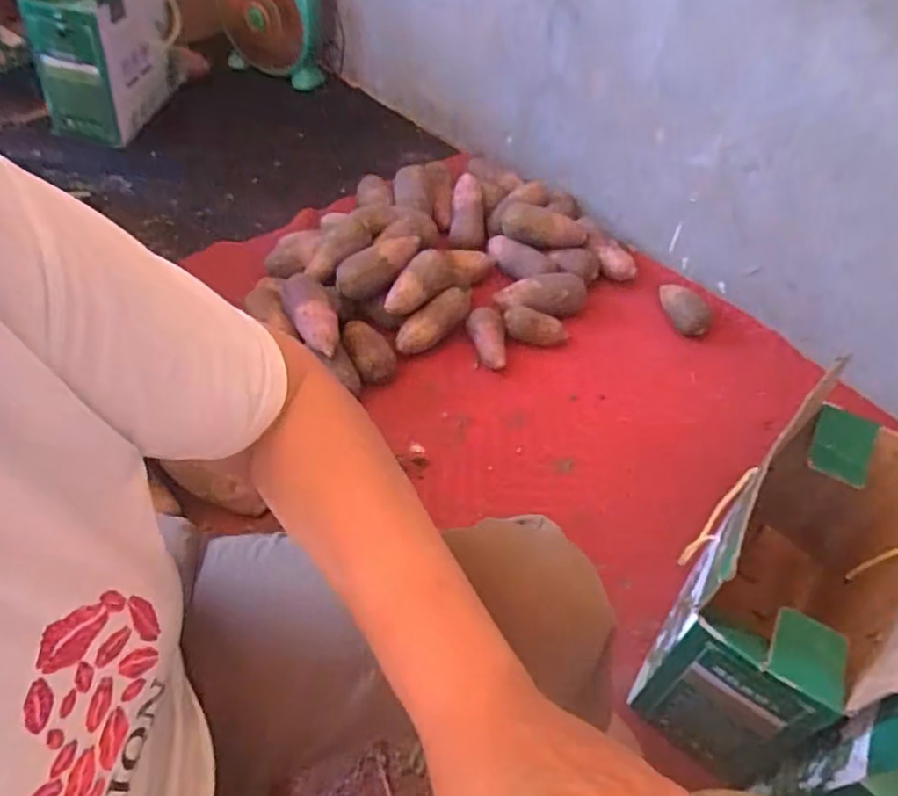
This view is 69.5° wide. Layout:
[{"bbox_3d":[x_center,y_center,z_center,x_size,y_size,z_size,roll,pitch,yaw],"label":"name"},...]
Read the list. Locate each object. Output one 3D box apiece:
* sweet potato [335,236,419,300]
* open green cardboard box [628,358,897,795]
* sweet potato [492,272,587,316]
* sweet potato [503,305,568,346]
[{"bbox_3d":[-0.123,-0.235,1.119,0.162,0.060,0.064,-33,57,-2],"label":"sweet potato"},{"bbox_3d":[0.390,0.182,0.719,0.166,0.335,0.382,35,55,23],"label":"open green cardboard box"},{"bbox_3d":[0.173,-0.188,1.209,0.173,0.057,0.076,-9,51,-12],"label":"sweet potato"},{"bbox_3d":[0.153,-0.123,1.169,0.112,0.060,0.051,17,50,10],"label":"sweet potato"}]

